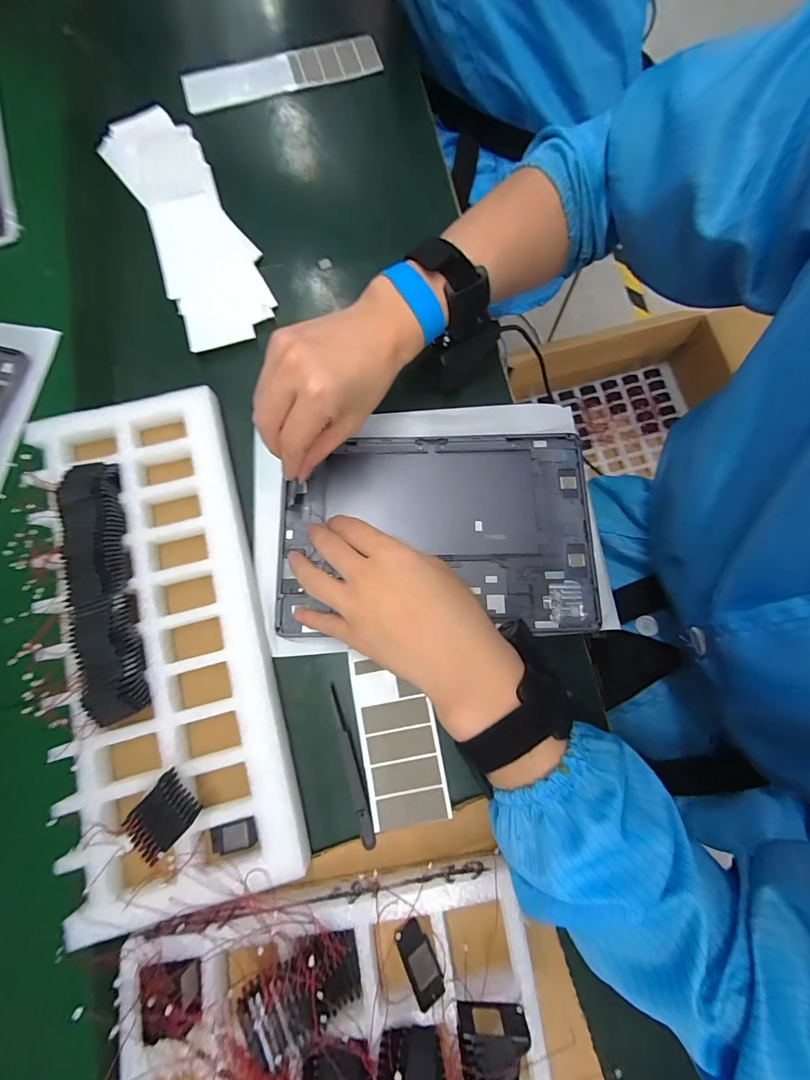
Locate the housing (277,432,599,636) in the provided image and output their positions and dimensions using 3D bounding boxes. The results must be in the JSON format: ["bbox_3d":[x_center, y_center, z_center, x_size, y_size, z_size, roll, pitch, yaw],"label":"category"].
[{"bbox_3d":[0.025,-0.009,0.335,0.252,0.007,0.162,-1,79,1],"label":"housing"}]

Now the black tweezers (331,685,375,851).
[{"bbox_3d":[-0.040,0.165,0.294,0.009,0.007,0.112,-16,79,-2],"label":"black tweezers"}]

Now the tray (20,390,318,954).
[{"bbox_3d":[-0.185,0.064,0.299,0.156,0.046,0.370,-16,79,-2],"label":"tray"}]

